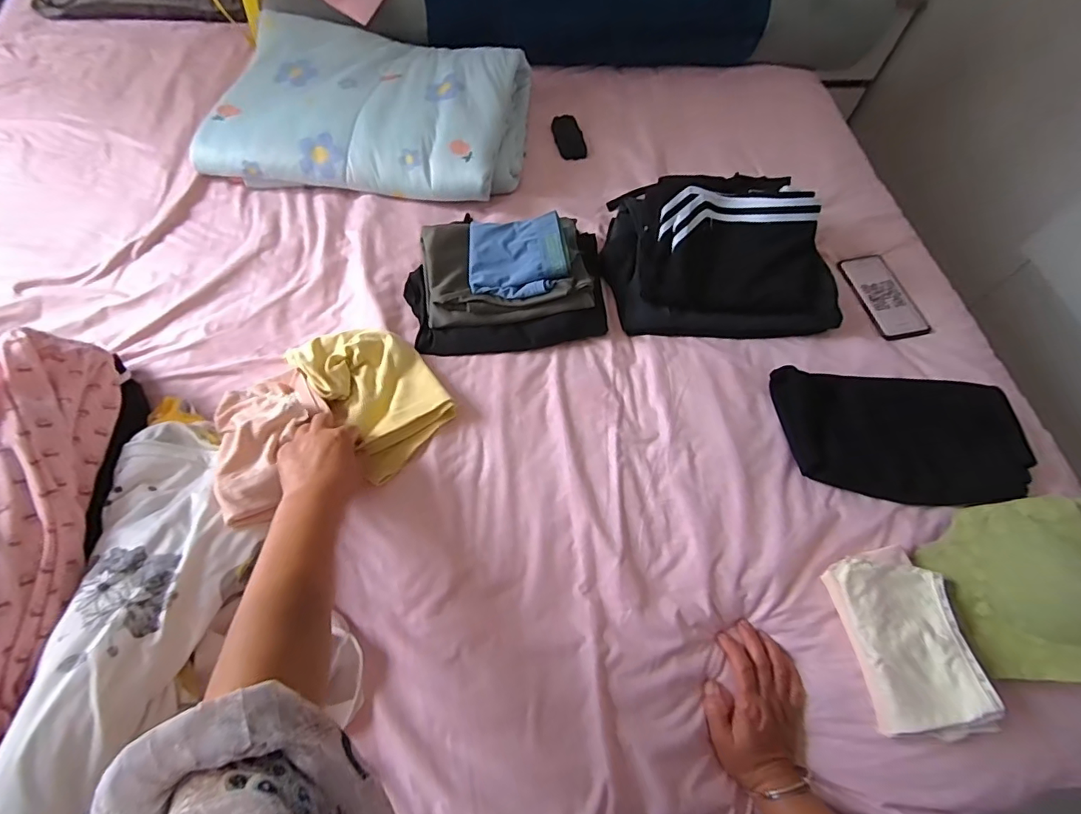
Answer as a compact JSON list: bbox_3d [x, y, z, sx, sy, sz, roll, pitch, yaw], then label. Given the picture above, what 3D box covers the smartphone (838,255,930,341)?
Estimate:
[{"bbox_3d":[0.544,-0.177,0.769,0.076,0.013,0.159,-13,65,4],"label":"smartphone"}]

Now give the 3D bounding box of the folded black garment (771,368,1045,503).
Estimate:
[{"bbox_3d":[0.467,0.036,0.625,0.291,0.047,0.177,3,61,-1],"label":"folded black garment"}]

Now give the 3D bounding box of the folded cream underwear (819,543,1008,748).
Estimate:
[{"bbox_3d":[0.391,0.246,0.514,0.104,0.045,0.180,-5,62,-5],"label":"folded cream underwear"}]

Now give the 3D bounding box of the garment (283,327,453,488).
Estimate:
[{"bbox_3d":[-0.209,-0.027,0.620,0.131,0.041,0.208,-34,68,-19],"label":"garment"}]

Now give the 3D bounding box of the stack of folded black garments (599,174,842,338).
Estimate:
[{"bbox_3d":[0.271,-0.251,0.730,0.329,0.120,0.259,2,61,-2],"label":"stack of folded black garments"}]

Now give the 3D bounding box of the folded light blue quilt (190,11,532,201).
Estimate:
[{"bbox_3d":[-0.295,-0.525,0.859,0.534,0.107,0.347,7,61,1],"label":"folded light blue quilt"}]

